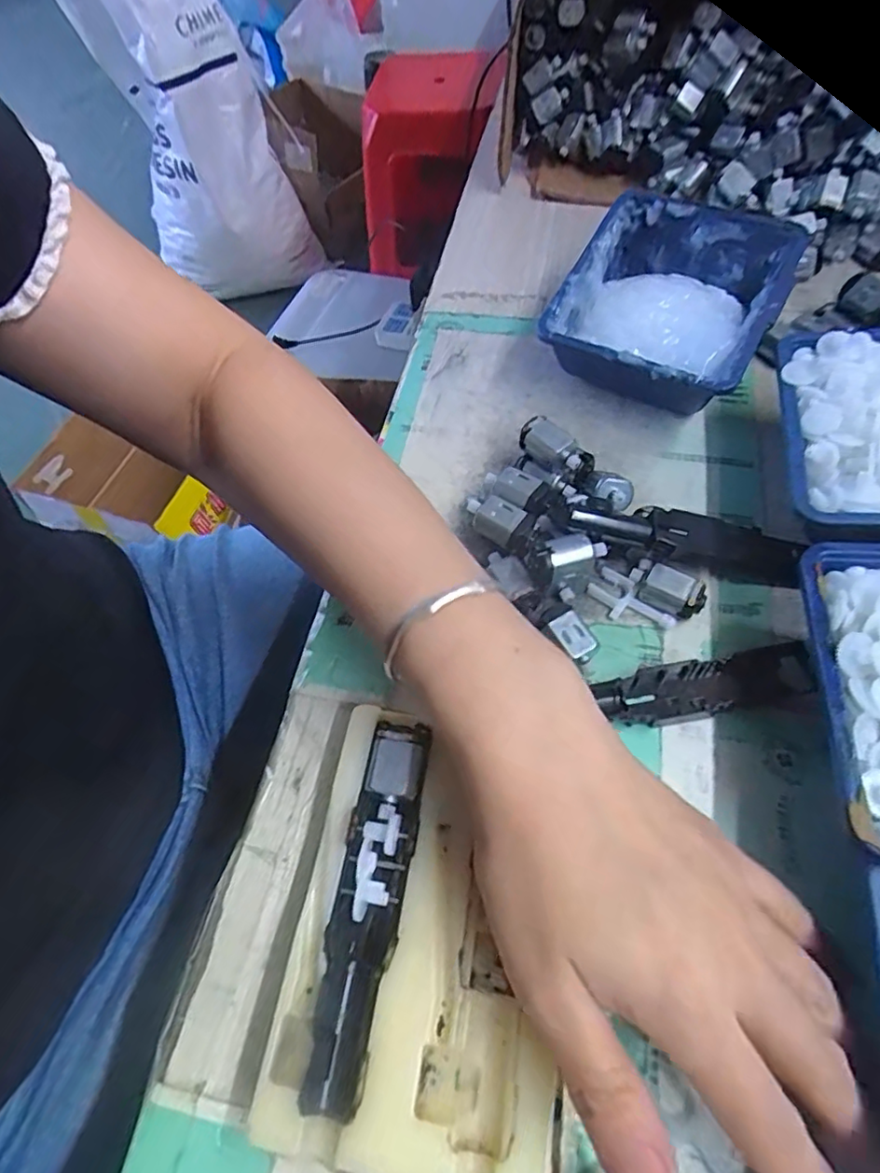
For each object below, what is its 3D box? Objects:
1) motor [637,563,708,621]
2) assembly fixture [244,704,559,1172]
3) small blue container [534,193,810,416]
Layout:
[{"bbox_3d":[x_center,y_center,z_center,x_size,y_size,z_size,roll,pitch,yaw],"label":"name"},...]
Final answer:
[{"bbox_3d":[0.107,0.003,0.278,0.028,0.015,0.018,29,65,20],"label":"motor"},{"bbox_3d":[-0.005,0.116,0.212,0.086,0.028,0.133,6,59,8],"label":"assembly fixture"},{"bbox_3d":[0.131,-0.160,0.349,0.109,0.057,0.129,25,64,18],"label":"small blue container"}]

